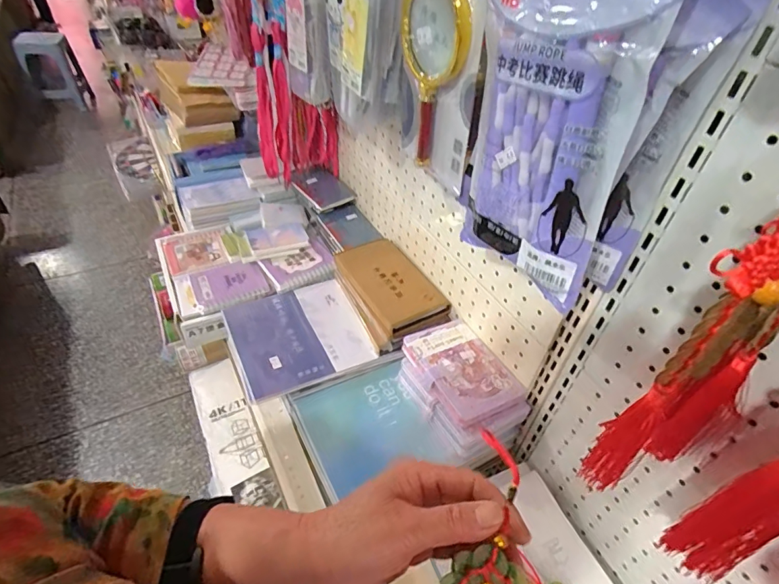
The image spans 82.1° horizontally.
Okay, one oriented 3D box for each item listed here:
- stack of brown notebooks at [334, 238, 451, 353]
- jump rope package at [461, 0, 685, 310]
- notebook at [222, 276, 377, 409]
[{"bbox_3d":[-0.008,-0.011,0.702,0.119,0.029,0.177,-28,56,-18],"label":"stack of brown notebooks"},{"bbox_3d":[0.108,-0.117,0.328,0.027,0.228,0.138,-20,43,-29],"label":"jump rope package"},{"bbox_3d":[-0.138,0.064,0.684,0.190,0.012,0.183,-16,47,-22],"label":"notebook"}]

